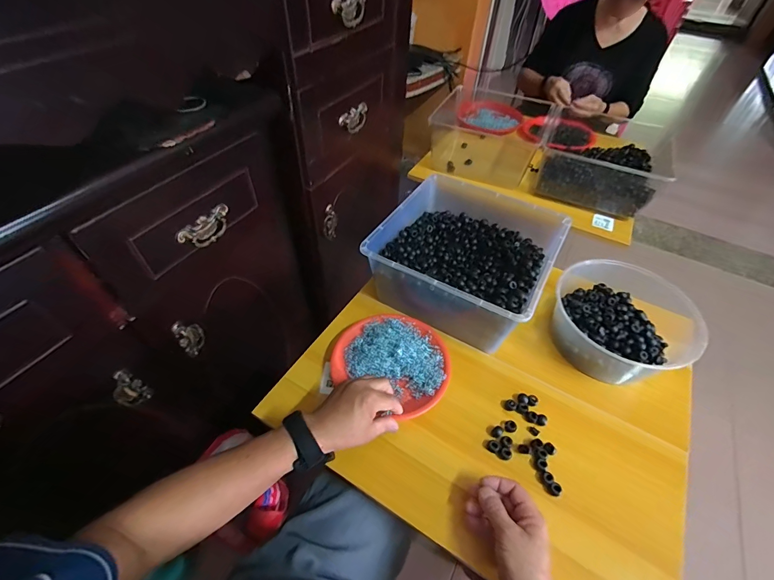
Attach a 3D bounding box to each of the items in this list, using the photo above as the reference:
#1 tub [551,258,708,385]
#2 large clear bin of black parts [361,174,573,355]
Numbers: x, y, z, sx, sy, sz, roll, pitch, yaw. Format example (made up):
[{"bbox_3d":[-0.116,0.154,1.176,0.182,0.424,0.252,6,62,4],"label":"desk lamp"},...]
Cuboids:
[{"bbox_3d":[0.415,0.050,0.644,0.216,0.107,0.223,1,48,-1],"label":"tub"},{"bbox_3d":[0.155,-0.064,0.722,0.302,0.140,0.308,26,52,19],"label":"large clear bin of black parts"}]

